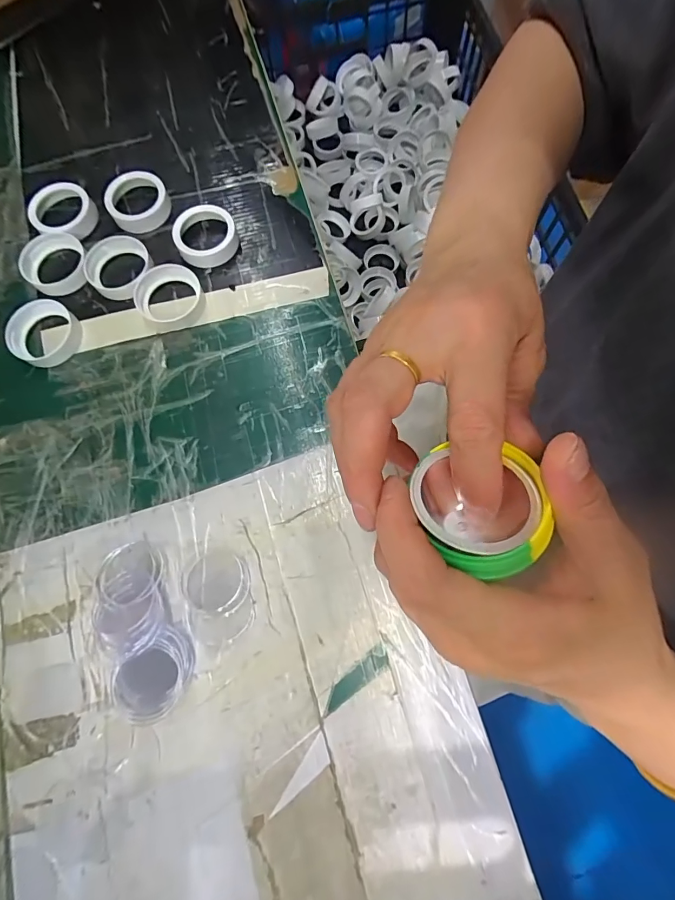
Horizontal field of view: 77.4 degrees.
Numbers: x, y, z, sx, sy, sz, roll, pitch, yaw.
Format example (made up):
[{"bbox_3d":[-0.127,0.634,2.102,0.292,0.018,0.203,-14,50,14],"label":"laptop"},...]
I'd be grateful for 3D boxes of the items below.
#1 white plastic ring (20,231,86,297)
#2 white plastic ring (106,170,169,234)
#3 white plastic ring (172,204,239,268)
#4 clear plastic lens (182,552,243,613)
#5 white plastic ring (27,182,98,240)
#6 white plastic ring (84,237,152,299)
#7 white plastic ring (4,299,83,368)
[{"bbox_3d":[-0.246,-0.162,0.367,0.050,0.014,0.052,0,74,1],"label":"white plastic ring"},{"bbox_3d":[-0.178,-0.222,0.377,0.052,0.018,0.052,0,74,1],"label":"white plastic ring"},{"bbox_3d":[-0.113,-0.184,0.364,0.052,0.019,0.048,0,74,1],"label":"white plastic ring"},{"bbox_3d":[-0.088,0.093,0.296,0.040,0.004,0.037,-12,75,-3],"label":"clear plastic lens"},{"bbox_3d":[-0.246,-0.213,0.376,0.051,0.019,0.052,0,74,1],"label":"white plastic ring"},{"bbox_3d":[-0.186,-0.156,0.360,0.053,0.016,0.054,0,74,1],"label":"white plastic ring"},{"bbox_3d":[-0.243,-0.096,0.349,0.049,0.017,0.054,43,79,11],"label":"white plastic ring"}]

